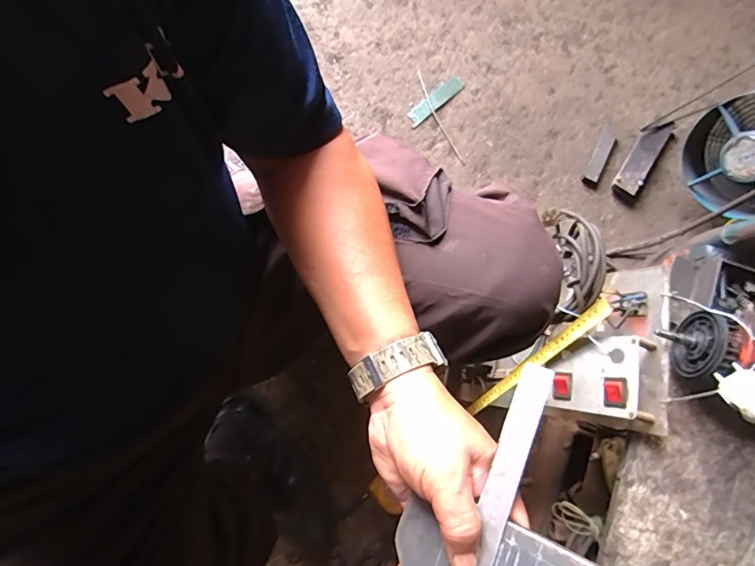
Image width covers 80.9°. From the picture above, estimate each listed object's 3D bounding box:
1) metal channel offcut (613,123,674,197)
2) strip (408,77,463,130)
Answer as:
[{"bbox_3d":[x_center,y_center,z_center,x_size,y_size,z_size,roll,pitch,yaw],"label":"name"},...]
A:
[{"bbox_3d":[0.527,-0.251,0.881,0.048,0.027,0.169,33,81,4],"label":"metal channel offcut"},{"bbox_3d":[0.120,-0.375,0.904,0.139,0.012,0.035,-42,84,-8],"label":"strip"}]

